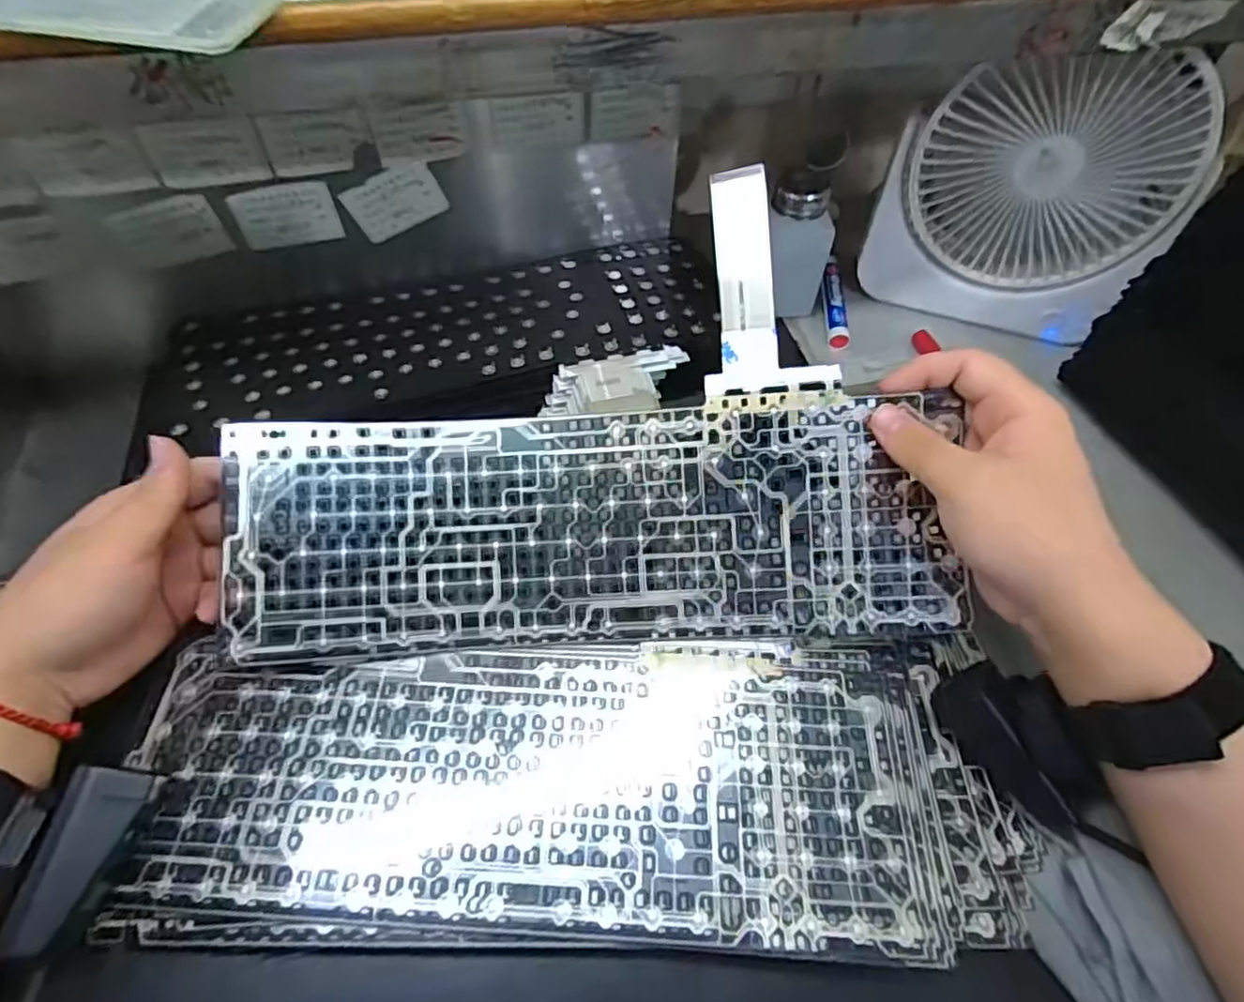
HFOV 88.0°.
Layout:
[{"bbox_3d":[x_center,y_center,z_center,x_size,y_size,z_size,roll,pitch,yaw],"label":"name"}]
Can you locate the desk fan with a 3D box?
[{"bbox_3d":[0.273,-0.199,0.439,0.178,0.174,0.048,15,55,9],"label":"desk fan"}]

